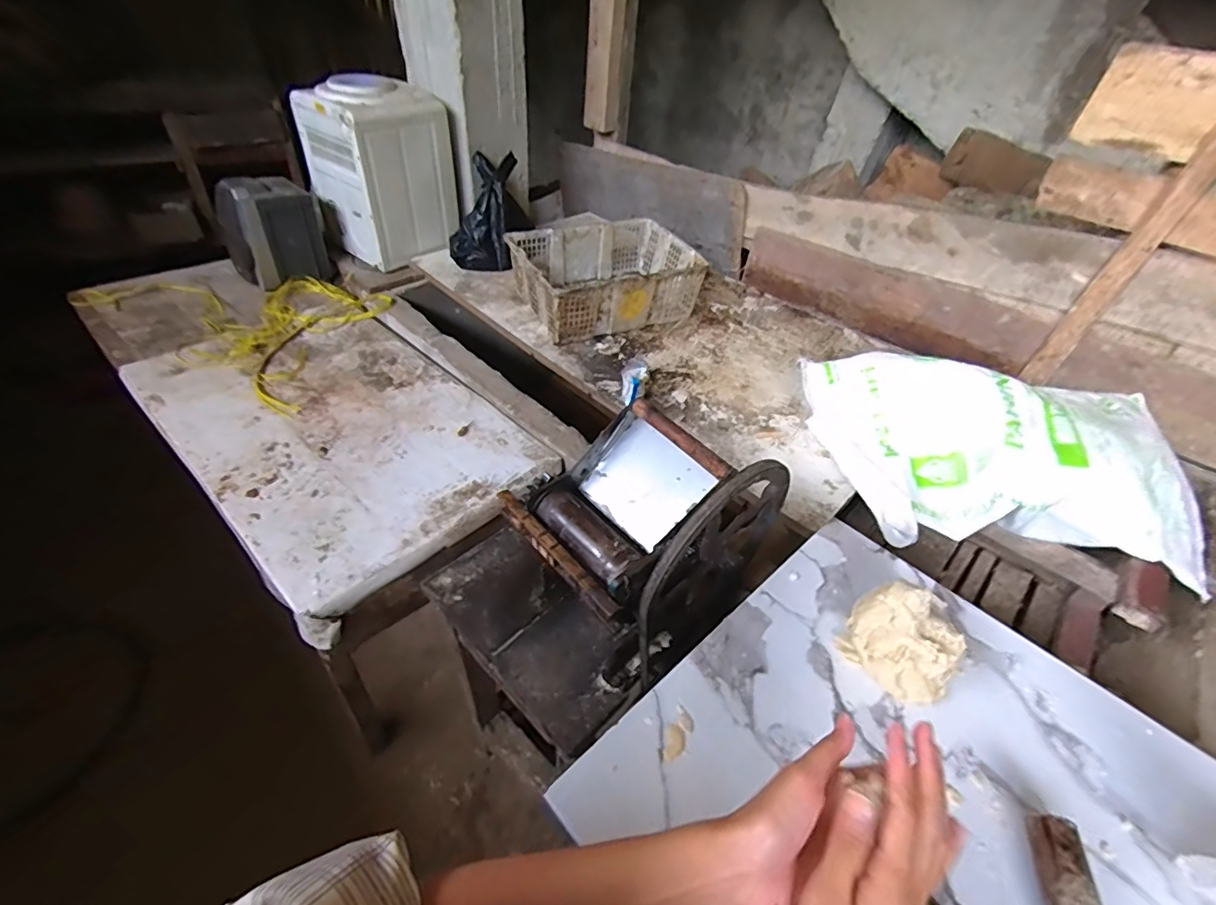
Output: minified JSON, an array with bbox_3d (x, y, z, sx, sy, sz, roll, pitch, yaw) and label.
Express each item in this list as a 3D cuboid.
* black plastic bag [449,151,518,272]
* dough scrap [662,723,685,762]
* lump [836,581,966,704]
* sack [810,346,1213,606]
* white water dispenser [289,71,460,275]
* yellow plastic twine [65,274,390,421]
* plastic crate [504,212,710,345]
[{"bbox_3d":[-0.366,-0.715,1.577,0.178,0.342,0.114,15,8,9],"label":"black plastic bag"},{"bbox_3d":[0.062,0.270,0.493,0.020,0.004,0.033,12,44,6],"label":"dough scrap"},{"bbox_3d":[0.306,0.191,0.543,0.087,0.076,0.105,-28,53,-30],"label":"lump"},{"bbox_3d":[0.737,0.003,1.024,0.672,0.209,0.402,10,44,5],"label":"sack"},{"bbox_3d":[-0.660,-0.832,1.564,0.321,0.410,0.317,-33,55,-33],"label":"white water dispenser"},{"bbox_3d":[-0.915,-0.369,1.412,0.748,0.032,0.474,23,46,17],"label":"yellow plastic twine"},{"bbox_3d":[-0.006,-0.487,1.490,0.477,0.163,0.337,-16,48,-21],"label":"plastic crate"}]

